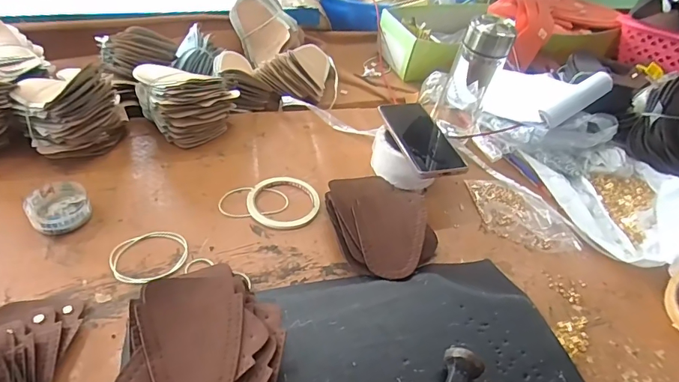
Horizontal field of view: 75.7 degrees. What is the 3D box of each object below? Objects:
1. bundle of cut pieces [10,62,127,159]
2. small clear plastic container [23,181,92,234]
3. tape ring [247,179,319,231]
[{"bbox_3d":[-0.378,-0.123,0.614,0.123,0.100,0.133,-24,51,-29],"label":"bundle of cut pieces"},{"bbox_3d":[-0.334,0.020,0.523,0.063,0.024,0.072,-27,53,-31],"label":"small clear plastic container"},{"bbox_3d":[-0.074,0.013,0.580,0.094,0.006,0.093,4,43,-3],"label":"tape ring"}]

